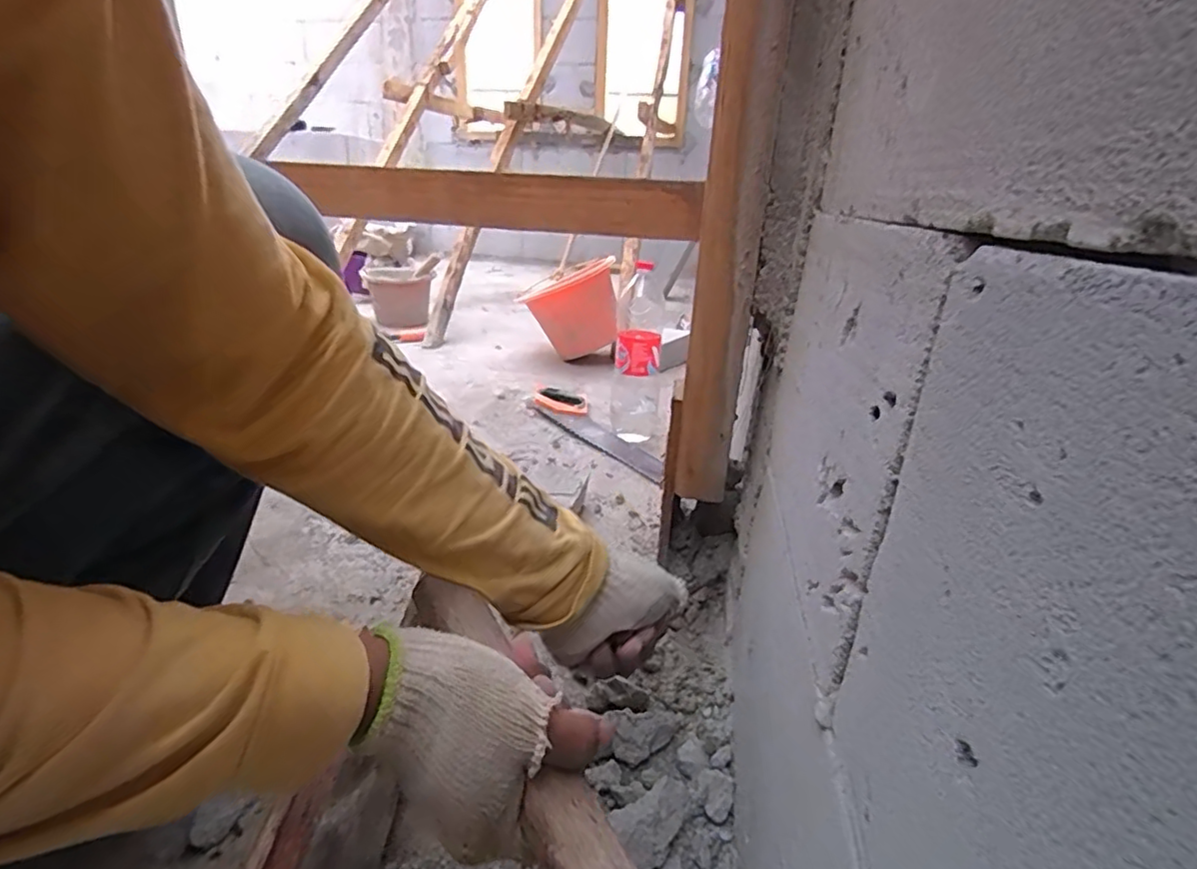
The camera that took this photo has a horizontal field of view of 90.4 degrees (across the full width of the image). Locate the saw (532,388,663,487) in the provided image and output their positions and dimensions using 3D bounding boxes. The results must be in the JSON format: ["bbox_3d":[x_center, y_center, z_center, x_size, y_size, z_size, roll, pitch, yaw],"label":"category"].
[{"bbox_3d":[0.000,-0.014,1.137,0.099,0.021,0.430,-12,27,-32],"label":"saw"}]

